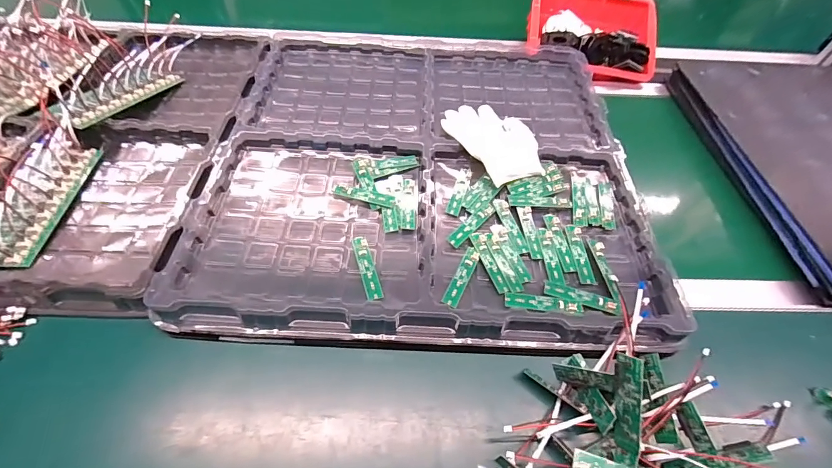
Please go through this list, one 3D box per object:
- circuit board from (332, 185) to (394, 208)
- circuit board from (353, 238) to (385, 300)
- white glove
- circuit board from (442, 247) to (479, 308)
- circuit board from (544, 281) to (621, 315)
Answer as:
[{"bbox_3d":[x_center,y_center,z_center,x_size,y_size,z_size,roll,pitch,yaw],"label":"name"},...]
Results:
[{"bbox_3d":[-0.068,-0.051,0.487,0.086,0.007,0.018,15,69,9],"label":"circuit board"},{"bbox_3d":[-0.056,0.037,0.427,0.018,0.004,0.084,-12,58,-14],"label":"circuit board"},{"bbox_3d":[0.119,-0.144,0.559,0.102,0.032,0.172,-23,59,-19],"label":"white glove"},{"bbox_3d":[0.053,0.049,0.429,0.017,0.005,0.081,23,55,13],"label":"circuit board"},{"bbox_3d":[0.186,0.071,0.418,0.080,0.005,0.019,15,52,13],"label":"circuit board"}]

